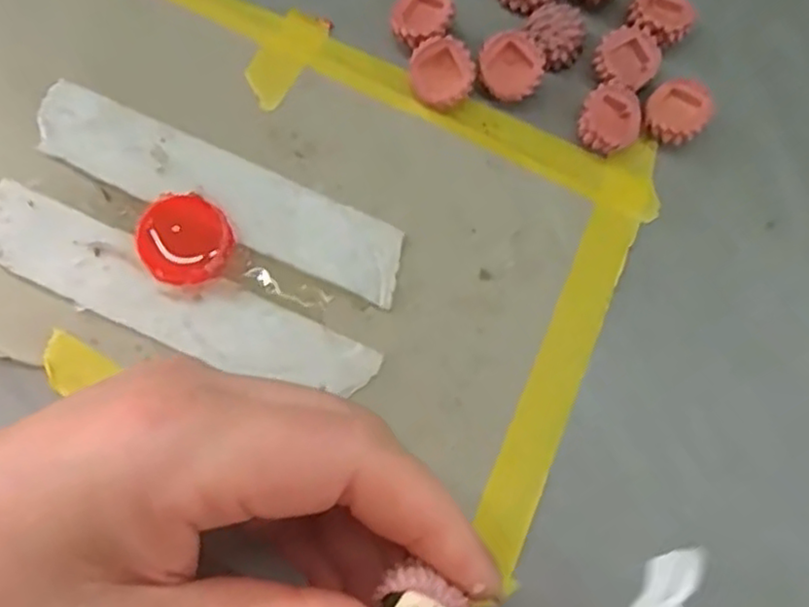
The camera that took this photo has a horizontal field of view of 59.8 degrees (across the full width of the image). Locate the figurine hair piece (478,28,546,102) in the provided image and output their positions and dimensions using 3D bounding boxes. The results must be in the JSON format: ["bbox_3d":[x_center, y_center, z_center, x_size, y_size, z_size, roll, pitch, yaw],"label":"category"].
[{"bbox_3d":[0.033,-0.073,0.217,0.019,0.012,0.019,0,79,-1],"label":"figurine hair piece"}]

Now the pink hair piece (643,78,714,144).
[{"bbox_3d":[0.083,-0.058,0.217,0.018,0.011,0.022,40,81,4],"label":"pink hair piece"}]

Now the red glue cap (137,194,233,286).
[{"bbox_3d":[-0.063,-0.018,0.203,0.025,0.005,0.025,0,79,-1],"label":"red glue cap"}]

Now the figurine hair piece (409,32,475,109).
[{"bbox_3d":[0.011,-0.070,0.215,0.018,0.012,0.018,-28,81,-6],"label":"figurine hair piece"}]

